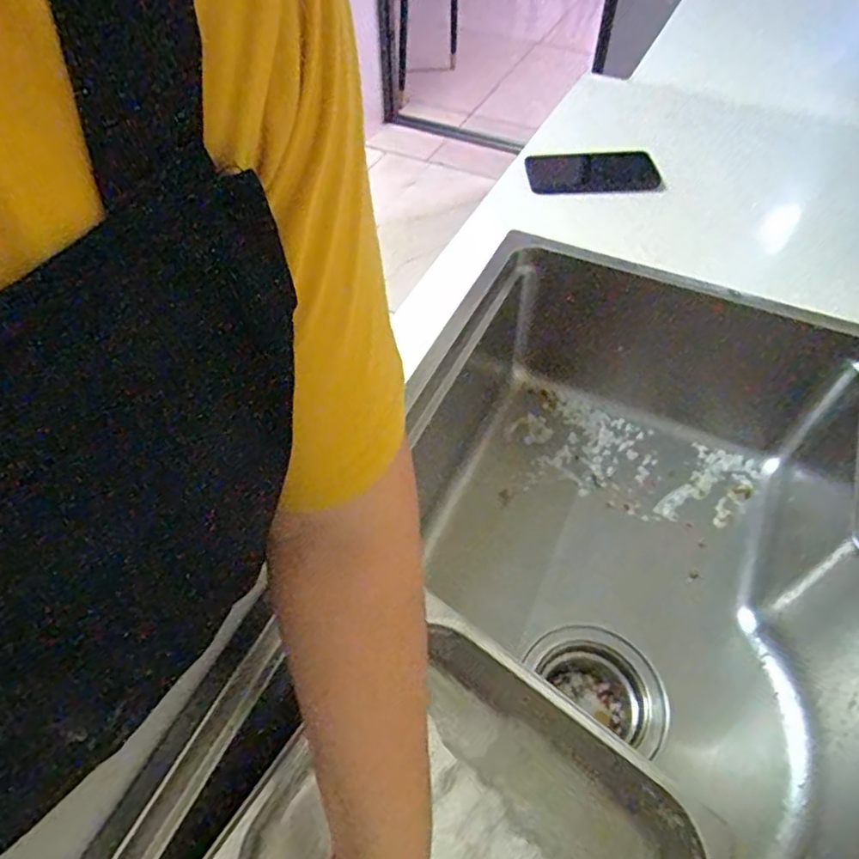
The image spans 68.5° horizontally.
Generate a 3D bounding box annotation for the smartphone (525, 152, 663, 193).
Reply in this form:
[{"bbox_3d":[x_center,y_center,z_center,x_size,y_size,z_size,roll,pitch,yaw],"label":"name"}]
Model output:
[{"bbox_3d":[0.202,-0.324,0.785,0.156,0.012,0.087,-7,52,-4],"label":"smartphone"}]

